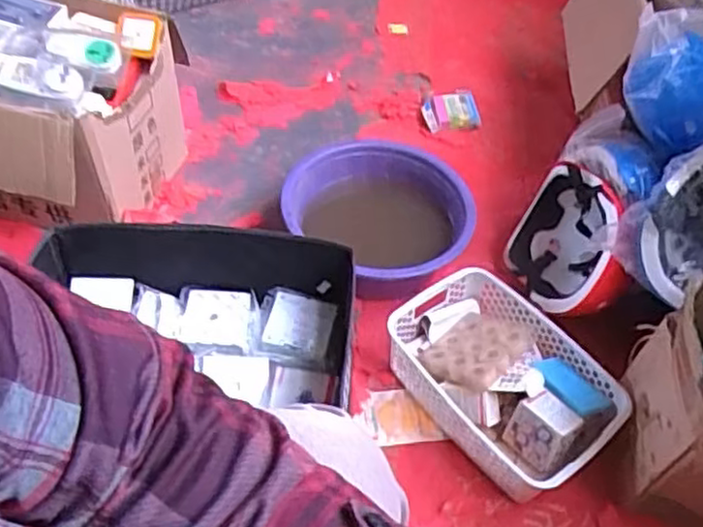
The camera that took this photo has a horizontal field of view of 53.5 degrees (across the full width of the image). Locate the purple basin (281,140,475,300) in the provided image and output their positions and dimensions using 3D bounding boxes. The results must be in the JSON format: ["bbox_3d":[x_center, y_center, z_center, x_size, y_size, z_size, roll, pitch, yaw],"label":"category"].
[{"bbox_3d":[0.040,-0.056,1.114,0.291,0.125,0.266,32,55,23],"label":"purple basin"}]

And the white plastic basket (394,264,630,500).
[{"bbox_3d":[0.203,0.148,0.925,0.210,0.090,0.292,-26,55,-23],"label":"white plastic basket"}]

